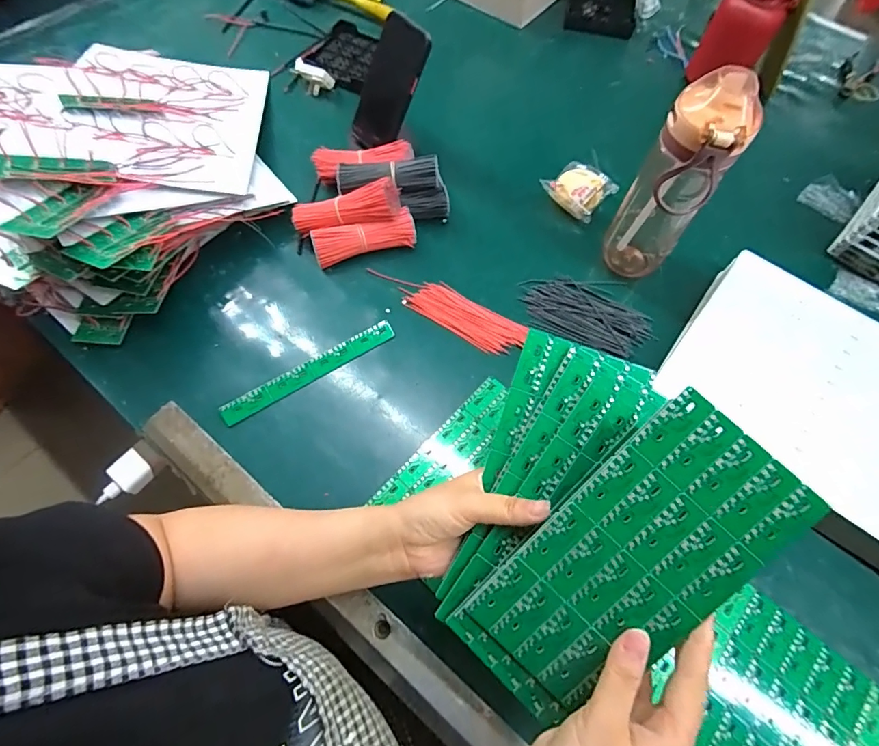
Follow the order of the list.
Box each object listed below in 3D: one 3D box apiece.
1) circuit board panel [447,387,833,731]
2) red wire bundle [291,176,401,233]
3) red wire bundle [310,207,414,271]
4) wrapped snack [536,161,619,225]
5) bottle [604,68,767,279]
[{"bbox_3d":[0.107,0.117,0.270,0.097,0.004,0.207,45,98,6],"label":"circuit board panel"},{"bbox_3d":[-0.110,-0.192,0.525,0.123,0.030,0.039,-10,66,7],"label":"red wire bundle"},{"bbox_3d":[-0.087,-0.158,0.534,0.118,0.036,0.032,-15,66,-9],"label":"red wire bundle"},{"bbox_3d":[0.180,-0.240,0.590,0.079,0.038,0.068,36,69,14],"label":"wrapped snack"},{"bbox_3d":[0.230,-0.181,0.459,0.075,0.211,0.067,33,68,13],"label":"bottle"}]

